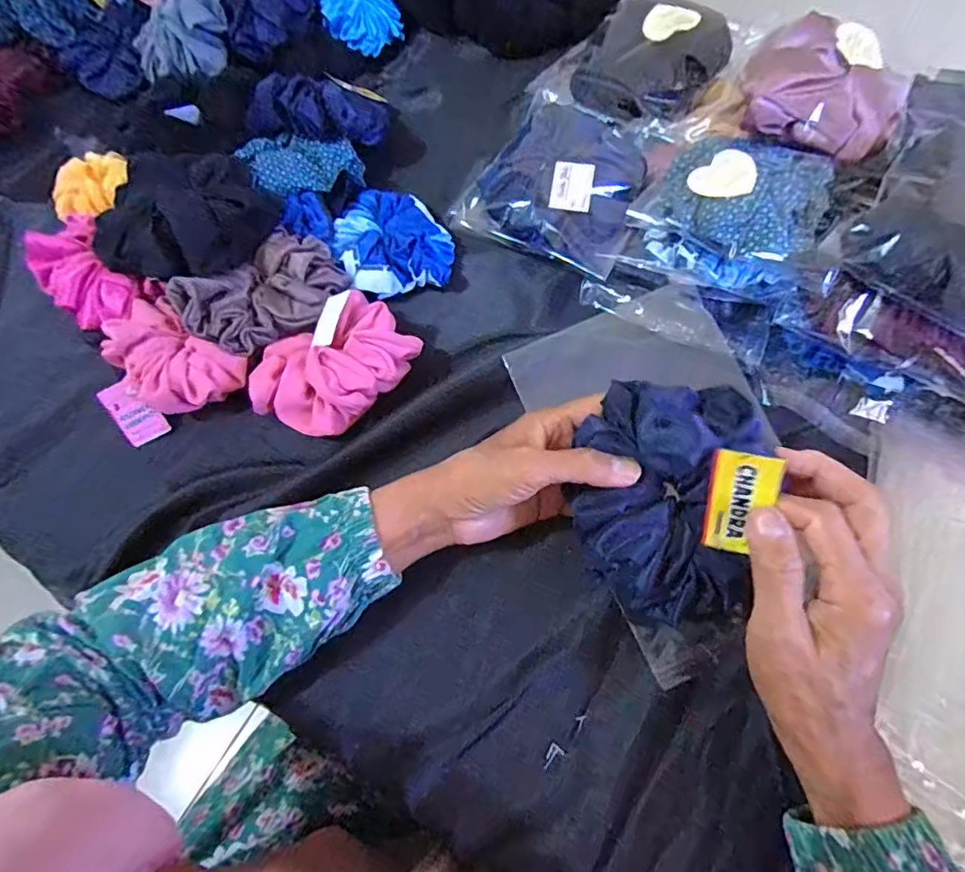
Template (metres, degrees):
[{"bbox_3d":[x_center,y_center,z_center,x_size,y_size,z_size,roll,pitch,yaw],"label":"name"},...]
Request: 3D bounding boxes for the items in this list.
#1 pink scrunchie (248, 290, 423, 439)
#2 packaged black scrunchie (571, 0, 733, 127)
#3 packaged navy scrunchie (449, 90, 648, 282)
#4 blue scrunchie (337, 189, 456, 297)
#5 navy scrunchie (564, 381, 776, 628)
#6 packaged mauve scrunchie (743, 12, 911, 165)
[{"bbox_3d":[-0.109,-0.049,0.418,0.117,0.047,0.076,-35,66,-15],"label":"pink scrunchie"},{"bbox_3d":[0.145,-0.328,0.489,0.114,0.032,0.134,27,67,16],"label":"packaged black scrunchie"},{"bbox_3d":[0.068,-0.209,0.472,0.137,0.051,0.134,26,67,15],"label":"packaged navy scrunchie"},{"bbox_3d":[-0.076,-0.169,0.481,0.091,0.029,0.099,-1,62,2],"label":"blue scrunchie"},{"bbox_3d":[0.104,0.039,0.313,0.106,0.045,0.132,8,105,9],"label":"navy scrunchie"},{"bbox_3d":[0.253,-0.258,0.420,0.107,0.045,0.091,22,65,13],"label":"packaged mauve scrunchie"}]

